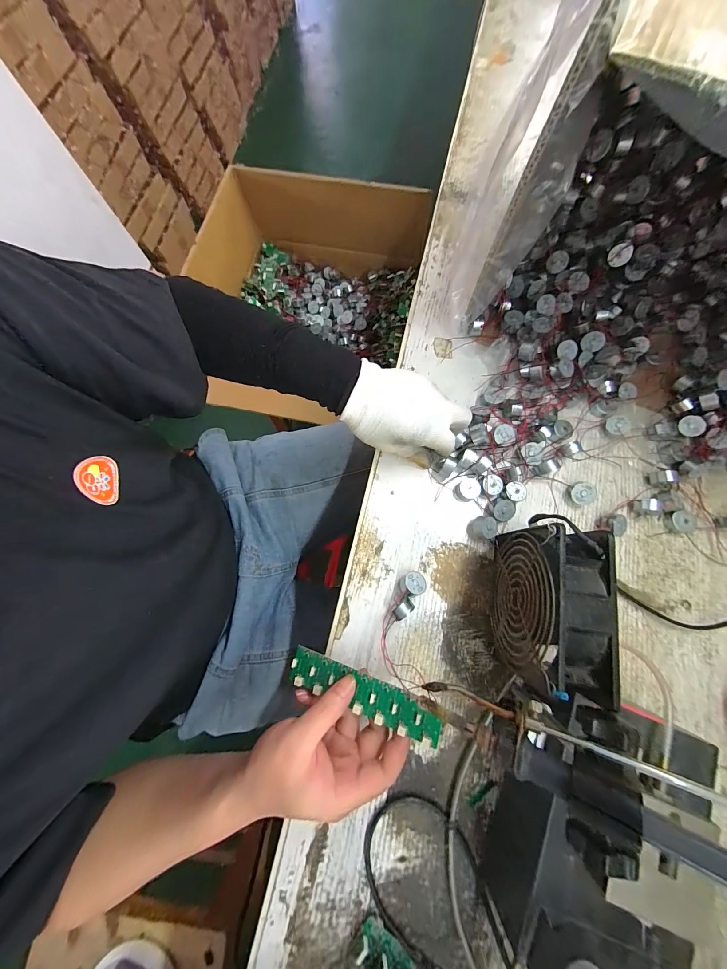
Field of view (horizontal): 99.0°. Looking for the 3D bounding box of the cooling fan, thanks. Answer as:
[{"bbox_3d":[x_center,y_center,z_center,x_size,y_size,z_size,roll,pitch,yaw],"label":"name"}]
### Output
[{"bbox_3d":[0.153,0.099,0.273,0.046,0.120,0.122,8,77,3],"label":"cooling fan"}]

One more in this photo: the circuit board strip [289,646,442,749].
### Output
[{"bbox_3d":[-0.003,0.180,0.268,0.136,0.008,0.028,12,77,21],"label":"circuit board strip"}]

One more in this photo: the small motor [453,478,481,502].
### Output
[{"bbox_3d":[0.116,0.007,0.349,0.026,0.015,0.023,-20,77,-3],"label":"small motor"}]

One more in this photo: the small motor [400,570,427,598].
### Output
[{"bbox_3d":[0.050,0.105,0.324,0.026,0.017,0.026,8,58,-13],"label":"small motor"}]

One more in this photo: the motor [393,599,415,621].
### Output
[{"bbox_3d":[0.040,0.126,0.316,0.022,0.023,0.013,-39,79,-8],"label":"motor"}]

